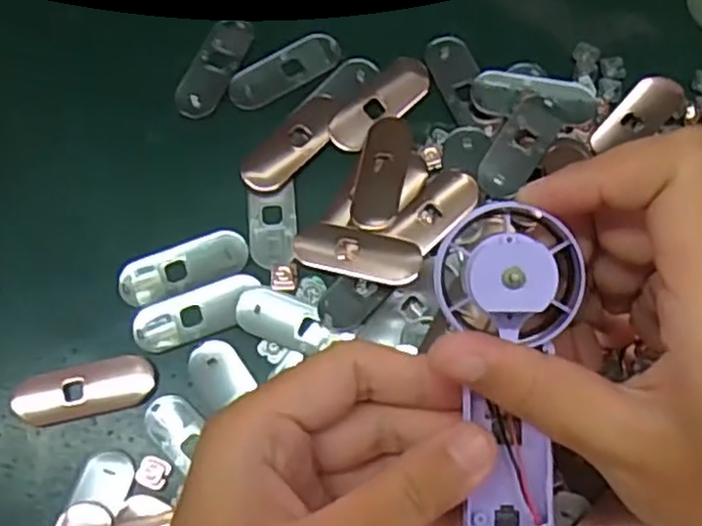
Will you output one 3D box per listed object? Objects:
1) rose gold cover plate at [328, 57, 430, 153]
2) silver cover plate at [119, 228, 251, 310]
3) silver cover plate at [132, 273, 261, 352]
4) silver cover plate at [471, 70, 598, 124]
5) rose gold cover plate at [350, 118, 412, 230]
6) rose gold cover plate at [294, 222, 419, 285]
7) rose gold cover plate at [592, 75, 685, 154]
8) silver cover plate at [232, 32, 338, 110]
[{"bbox_3d":[0.012,-0.066,0.307,0.021,0.004,0.051,42,77,14],"label":"rose gold cover plate"},{"bbox_3d":[-0.065,0.002,0.290,0.049,0.005,0.019,-22,72,-6],"label":"silver cover plate"},{"bbox_3d":[-0.058,0.018,0.283,0.048,0.004,0.020,-22,72,-6],"label":"silver cover plate"},{"bbox_3d":[0.074,-0.068,0.303,0.050,0.005,0.020,6,78,2],"label":"silver cover plate"},{"bbox_3d":[0.012,-0.036,0.296,0.019,0.004,0.047,10,72,5],"label":"rose gold cover plate"},{"bbox_3d":[0.002,-0.004,0.284,0.048,0.004,0.019,13,72,6],"label":"rose gold cover plate"},{"bbox_3d":[0.117,-0.060,0.303,0.020,0.004,0.046,42,77,14],"label":"rose gold cover plate"},{"bbox_3d":[-0.029,-0.083,0.315,0.050,0.004,0.019,-33,73,-9],"label":"silver cover plate"}]

